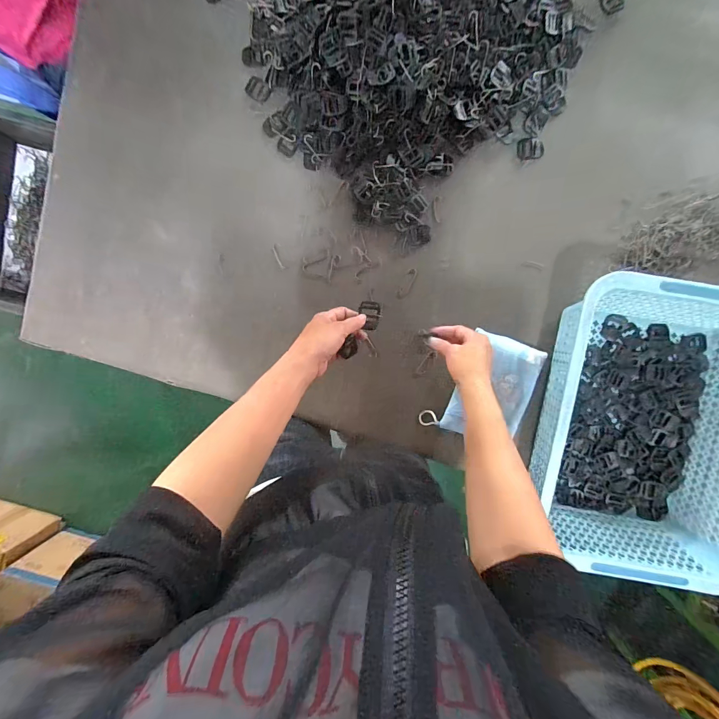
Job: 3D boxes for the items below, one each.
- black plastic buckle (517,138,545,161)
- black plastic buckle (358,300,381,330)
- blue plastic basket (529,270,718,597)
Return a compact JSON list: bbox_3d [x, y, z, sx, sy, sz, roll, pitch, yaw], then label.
[{"bbox_3d":[0.257,-0.316,0.528,0.039,0.004,0.029,-5,95,3],"label":"black plastic buckle"},{"bbox_3d":[0.014,-0.059,0.478,0.028,0.011,0.039,3,96,3],"label":"black plastic buckle"},{"bbox_3d":[0.401,0.097,0.495,0.281,0.111,0.379,7,96,2],"label":"blue plastic basket"}]

